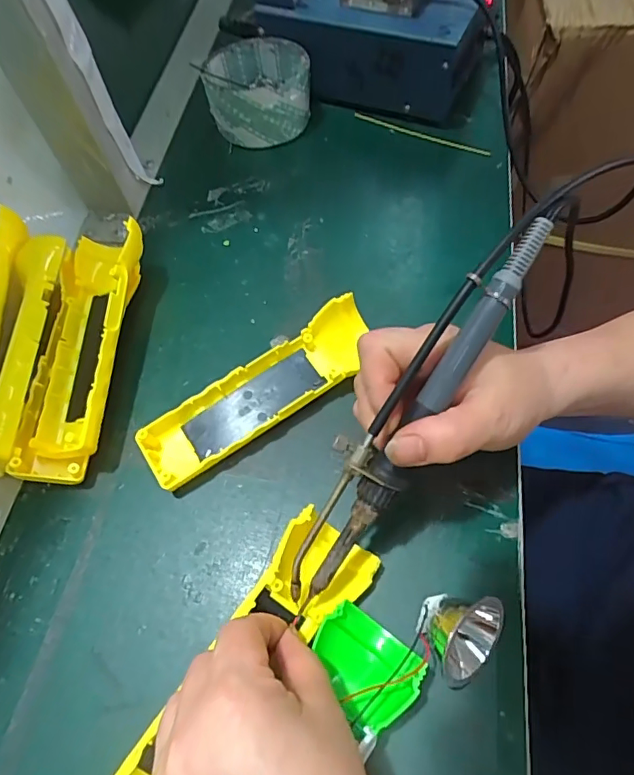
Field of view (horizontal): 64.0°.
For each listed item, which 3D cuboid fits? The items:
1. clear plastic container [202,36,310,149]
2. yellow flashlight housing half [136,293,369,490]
[{"bbox_3d":[-0.050,-0.260,0.447,0.087,0.049,0.077,-7,62,1],"label":"clear plastic container"},{"bbox_3d":[-0.032,0.003,0.319,0.160,0.029,0.045,-31,64,-12],"label":"yellow flashlight housing half"}]

